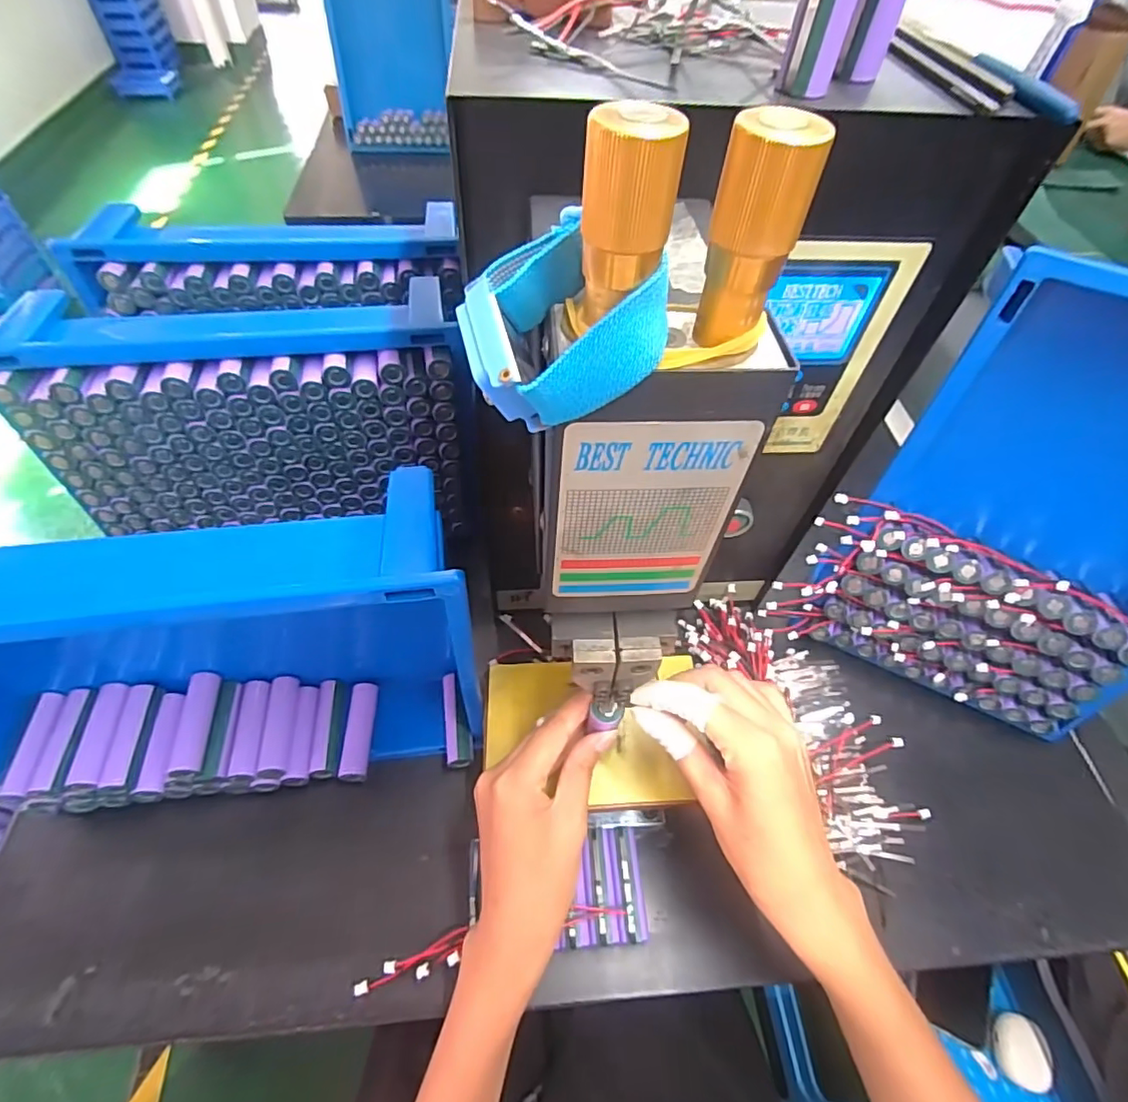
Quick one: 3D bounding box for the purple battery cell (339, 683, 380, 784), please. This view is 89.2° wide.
[{"bbox_3d":[-0.145,0.127,0.407,0.018,0.013,0.070,-2,54,-4],"label":"purple battery cell"}]

